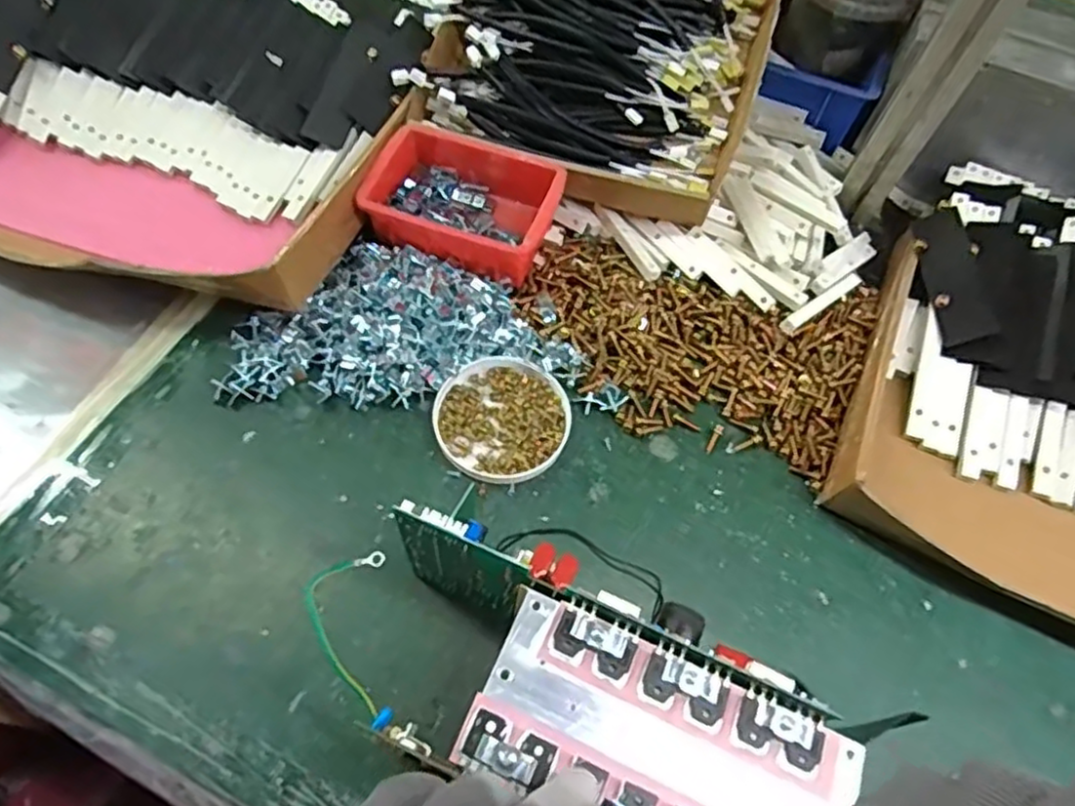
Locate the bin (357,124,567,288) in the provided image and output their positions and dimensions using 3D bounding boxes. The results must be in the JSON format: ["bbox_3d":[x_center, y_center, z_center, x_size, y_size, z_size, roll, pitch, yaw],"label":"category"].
[{"bbox_3d":[-0.058,-0.171,0.558,0.152,0.051,0.112,17,61,3],"label":"bin"}]

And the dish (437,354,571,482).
[{"bbox_3d":[-0.026,0.011,0.501,0.098,0.013,0.095,3,61,-5],"label":"dish"}]

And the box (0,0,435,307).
[{"bbox_3d":[-0.327,-0.275,0.587,0.438,0.118,0.375,19,61,4],"label":"box"}]

